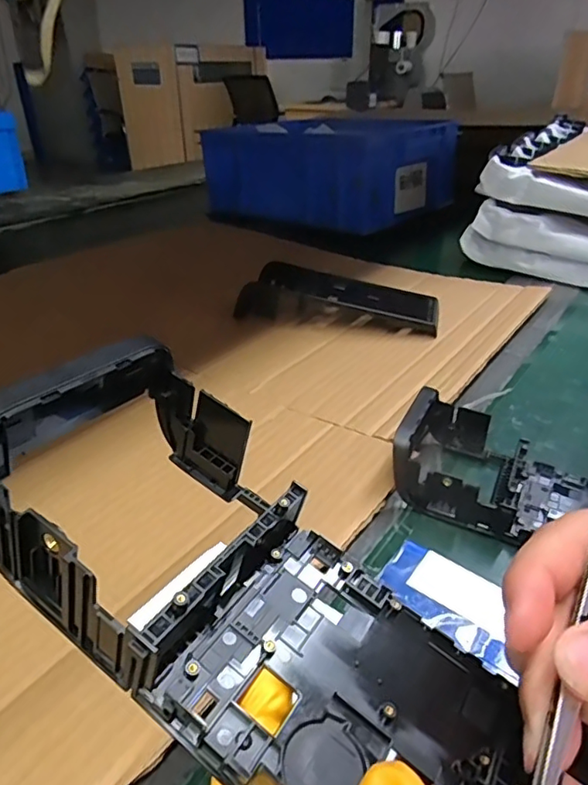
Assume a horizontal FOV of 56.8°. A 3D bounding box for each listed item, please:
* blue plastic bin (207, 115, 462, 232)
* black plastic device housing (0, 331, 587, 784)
[{"bbox_3d":[0.071,-0.418,1.015,0.310,0.144,0.365,-28,42,-37],"label":"blue plastic bin"},{"bbox_3d":[0.006,0.068,0.154,0.215,0.039,0.089,39,43,12],"label":"black plastic device housing"}]

